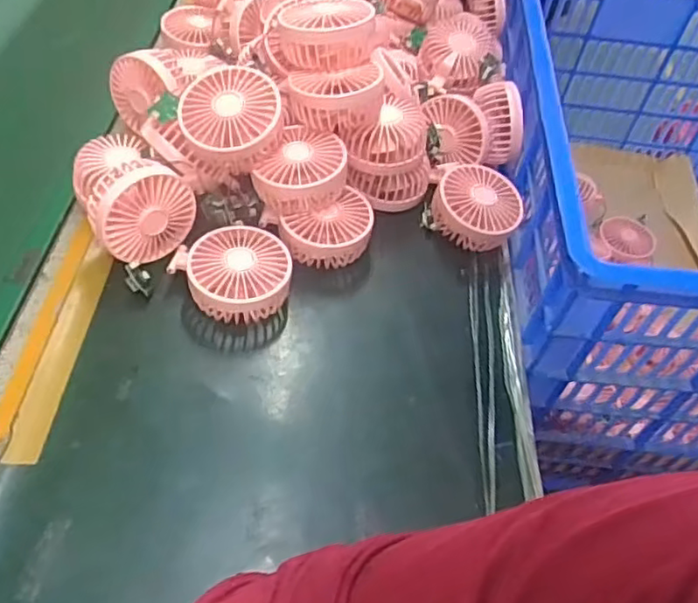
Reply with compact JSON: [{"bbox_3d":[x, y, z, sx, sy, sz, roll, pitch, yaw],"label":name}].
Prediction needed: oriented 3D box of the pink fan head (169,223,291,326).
[{"bbox_3d":[-0.097,-0.022,0.544,0.086,0.045,0.091,-27,59,-25],"label":"pink fan head"}]

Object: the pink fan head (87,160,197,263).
[{"bbox_3d":[-0.183,-0.078,0.548,0.045,0.087,0.089,37,57,22],"label":"pink fan head"}]

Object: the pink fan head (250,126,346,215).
[{"bbox_3d":[-0.042,-0.119,0.570,0.071,0.047,0.077,4,51,-4],"label":"pink fan head"}]

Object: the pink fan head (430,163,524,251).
[{"bbox_3d":[0.125,-0.096,0.629,0.100,0.054,0.084,19,52,9],"label":"pink fan head"}]

